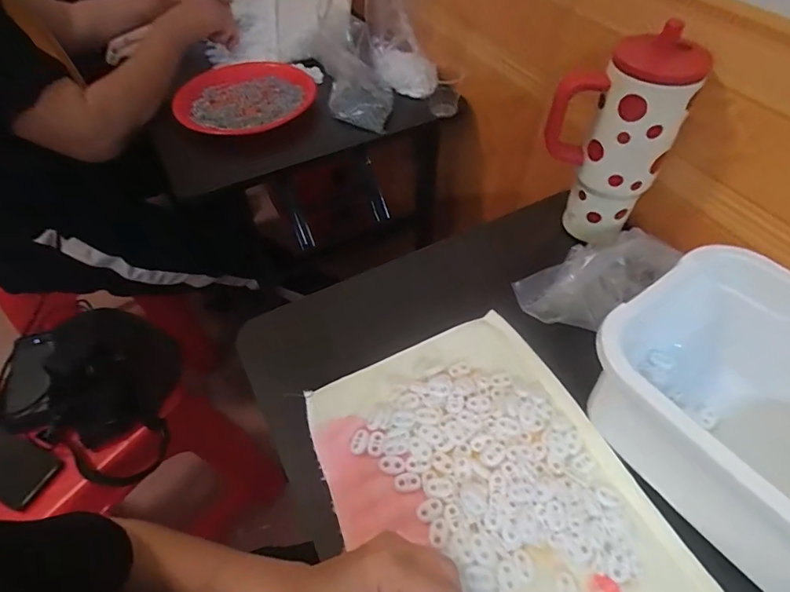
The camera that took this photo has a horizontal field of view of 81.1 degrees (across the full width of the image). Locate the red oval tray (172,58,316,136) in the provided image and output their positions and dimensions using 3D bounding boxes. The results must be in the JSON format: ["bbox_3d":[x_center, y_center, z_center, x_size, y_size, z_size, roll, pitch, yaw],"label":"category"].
[{"bbox_3d":[-0.265,-0.364,0.833,0.229,0.034,0.255,-2,51,1],"label":"red oval tray"}]

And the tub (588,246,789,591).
[{"bbox_3d":[0.290,0.094,0.355,0.186,0.112,0.246,-29,56,-20],"label":"tub"}]

